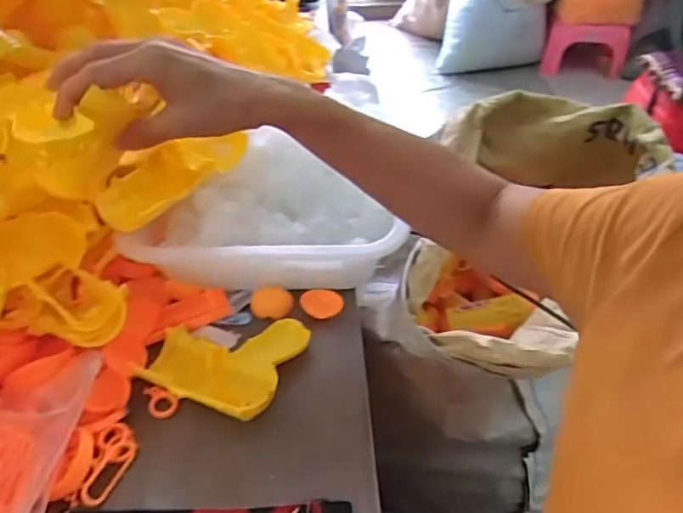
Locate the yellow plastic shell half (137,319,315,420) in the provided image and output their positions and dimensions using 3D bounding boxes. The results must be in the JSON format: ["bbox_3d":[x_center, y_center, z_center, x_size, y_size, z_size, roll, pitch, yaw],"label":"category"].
[{"bbox_3d":[-0.108,0.092,0.512,0.127,0.027,0.111,12,45,13],"label":"yellow plastic shell half"}]

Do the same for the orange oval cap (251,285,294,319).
[{"bbox_3d":[-0.072,0.048,0.573,0.044,0.012,0.035,7,59,8],"label":"orange oval cap"}]

